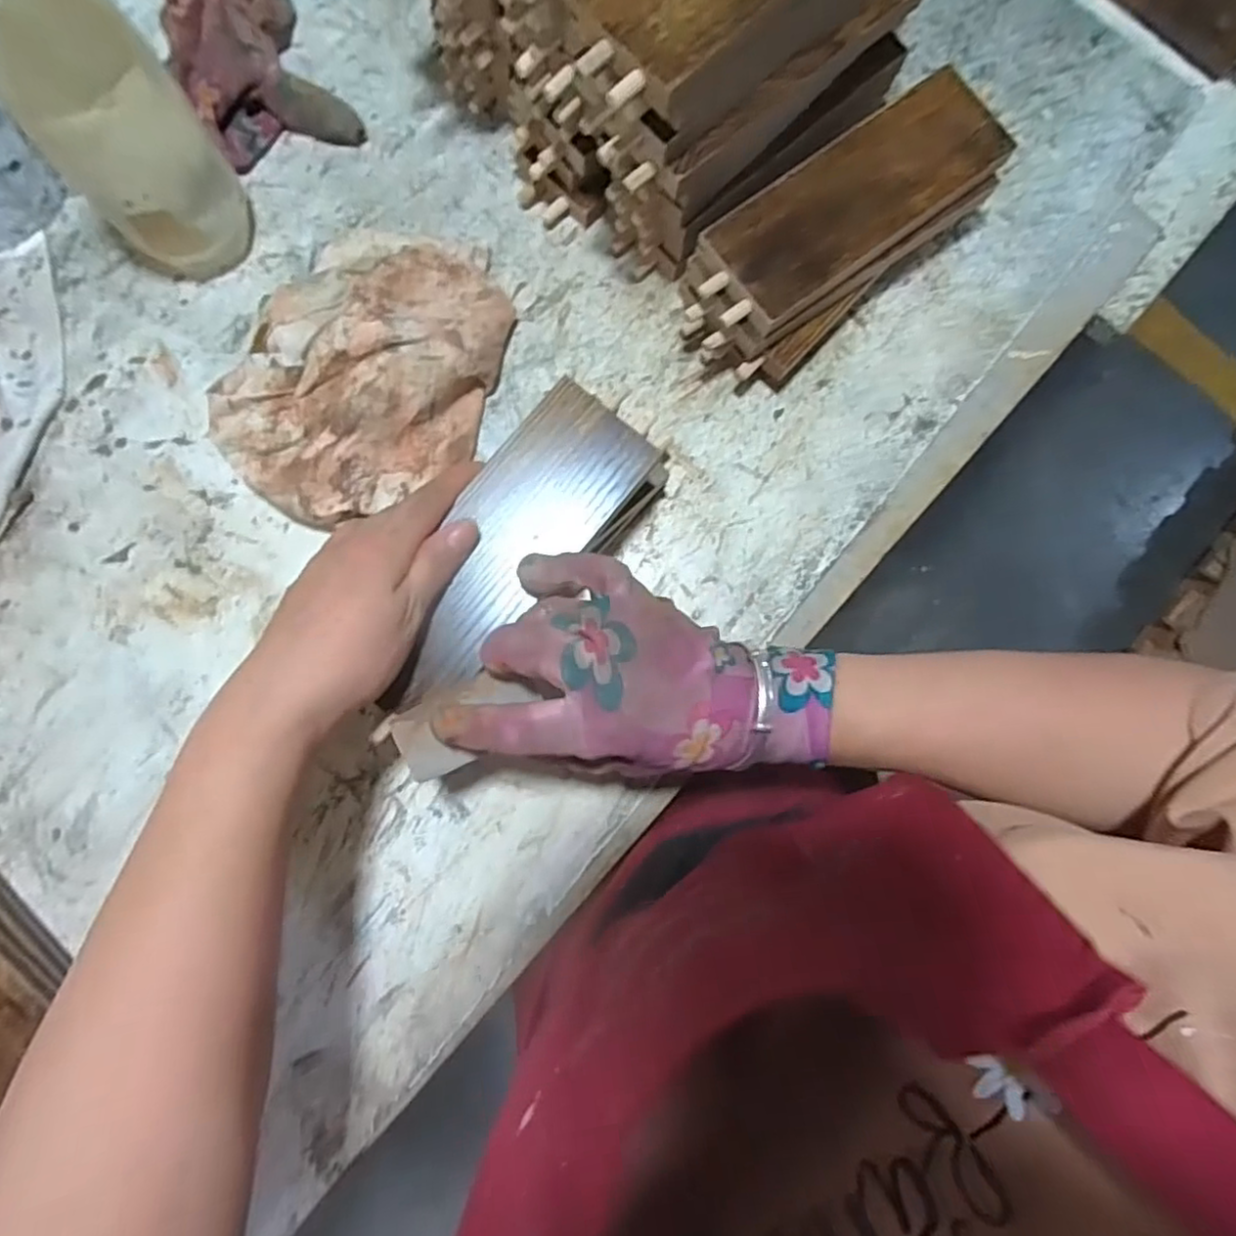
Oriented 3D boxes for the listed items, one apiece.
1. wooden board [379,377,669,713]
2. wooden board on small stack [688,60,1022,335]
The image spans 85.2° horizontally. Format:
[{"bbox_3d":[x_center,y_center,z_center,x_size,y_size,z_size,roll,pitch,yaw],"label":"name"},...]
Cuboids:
[{"bbox_3d":[-0.051,-0.032,0.333,0.074,0.009,0.176,35,83,-1],"label":"wooden board"},{"bbox_3d":[0.133,-0.237,0.385,0.198,0.018,0.065,-38,89,-6],"label":"wooden board on small stack"}]

